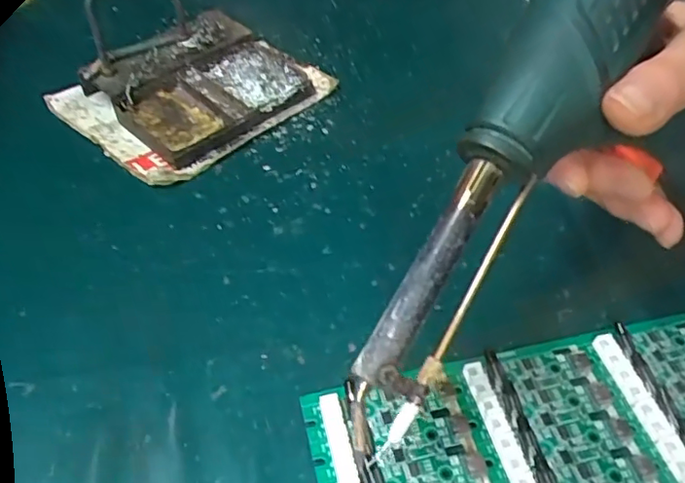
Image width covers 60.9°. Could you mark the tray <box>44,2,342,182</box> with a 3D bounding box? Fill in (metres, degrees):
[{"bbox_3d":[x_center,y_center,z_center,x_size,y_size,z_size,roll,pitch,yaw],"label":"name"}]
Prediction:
[{"bbox_3d":[-0.095,-0.102,0.374,0.113,0.030,0.143,36,56,27],"label":"tray"}]

